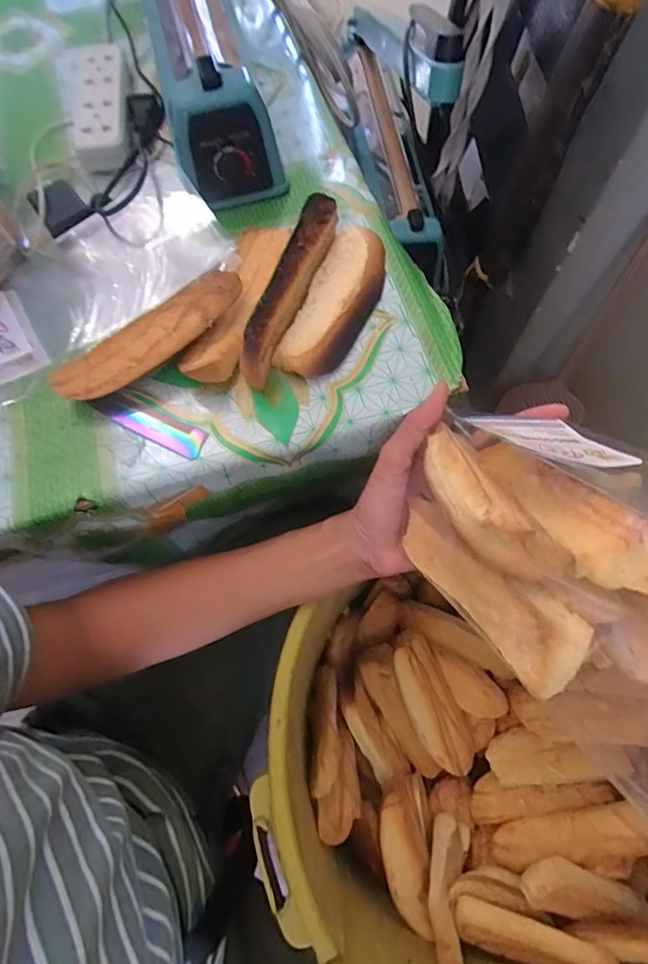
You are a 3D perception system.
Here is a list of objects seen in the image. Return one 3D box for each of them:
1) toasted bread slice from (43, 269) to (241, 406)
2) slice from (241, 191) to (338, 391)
[{"bbox_3d":[-0.118,-0.097,0.358,0.138,0.034,0.037,-33,72,-11],"label":"toasted bread slice"},{"bbox_3d":[-0.024,-0.135,0.360,0.020,0.030,0.143,19,70,8],"label":"slice"}]

